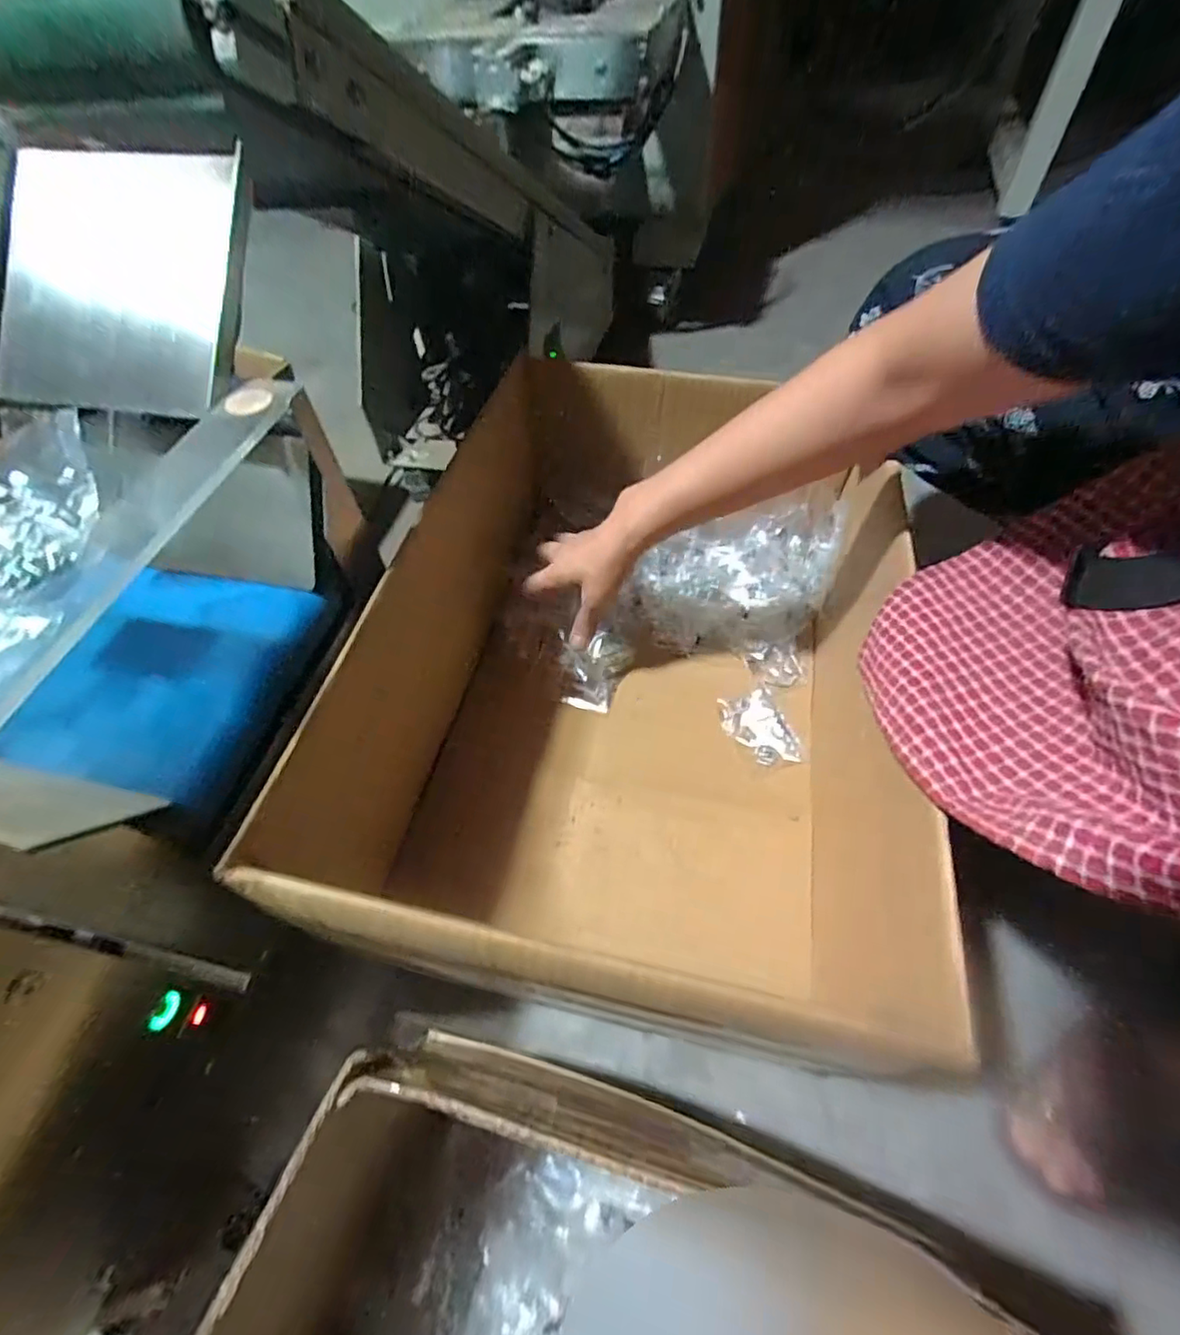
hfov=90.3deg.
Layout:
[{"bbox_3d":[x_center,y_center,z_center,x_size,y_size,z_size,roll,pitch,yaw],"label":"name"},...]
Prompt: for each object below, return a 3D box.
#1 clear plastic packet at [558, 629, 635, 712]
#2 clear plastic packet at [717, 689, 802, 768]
[{"bbox_3d":[0.003,0.001,0.629,0.075,0.031,0.084,9,55,10],"label":"clear plastic packet"},{"bbox_3d":[0.169,0.063,0.591,0.053,0.011,0.083,-18,55,-9],"label":"clear plastic packet"}]

